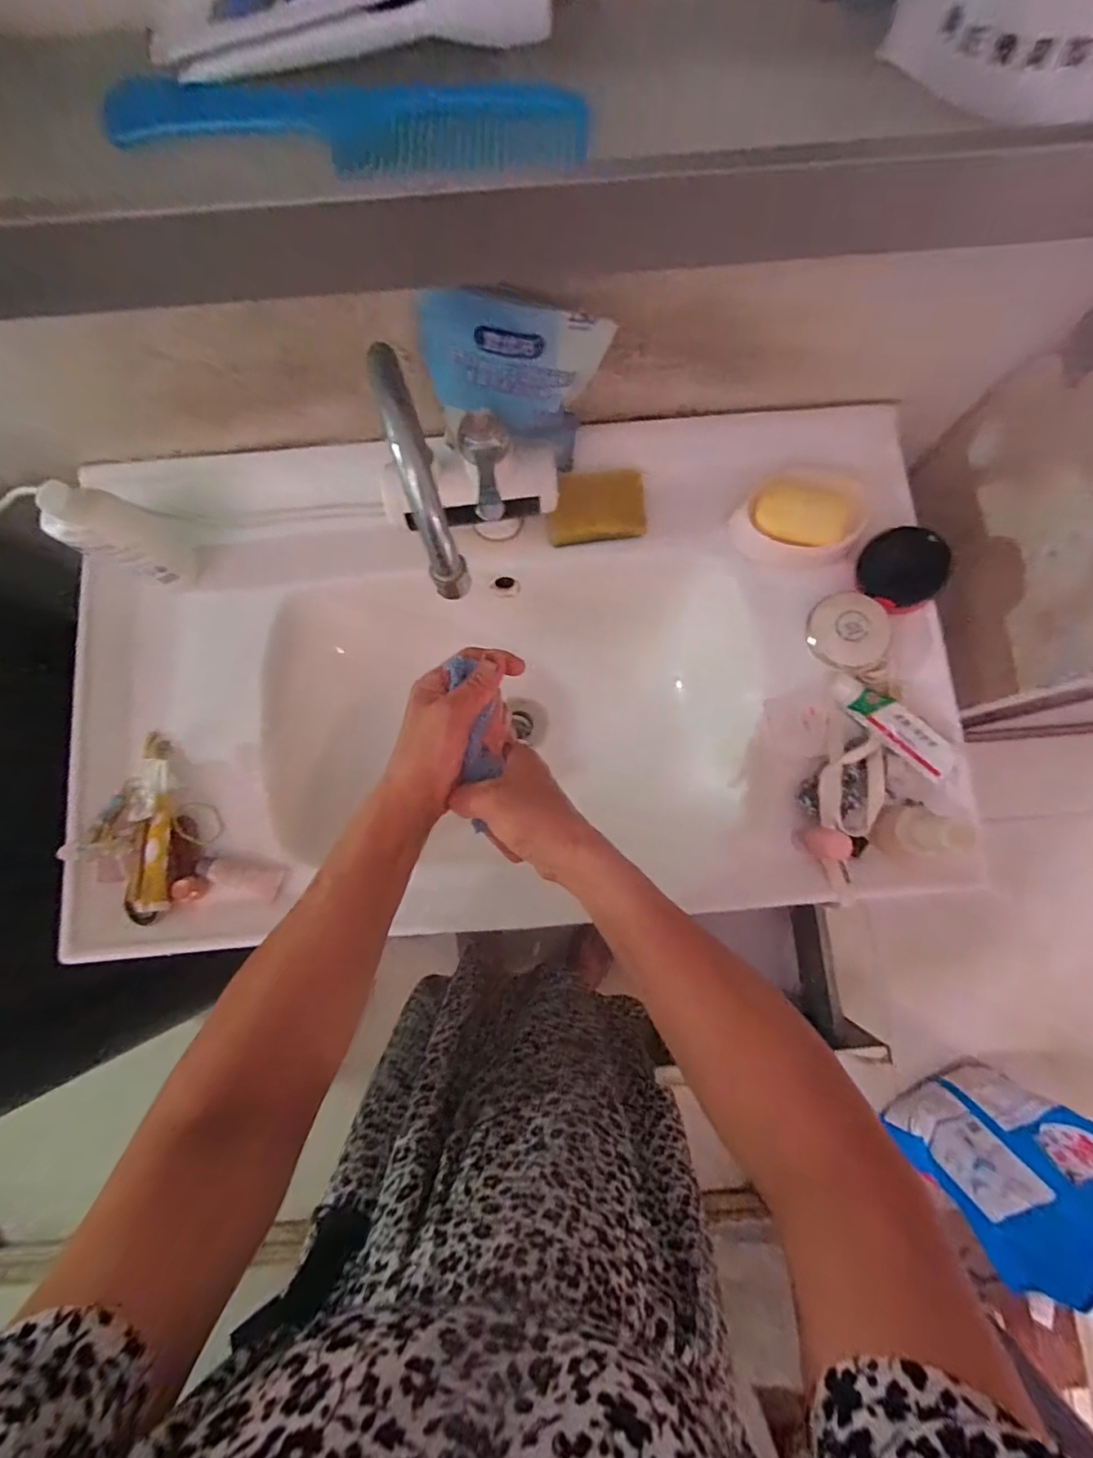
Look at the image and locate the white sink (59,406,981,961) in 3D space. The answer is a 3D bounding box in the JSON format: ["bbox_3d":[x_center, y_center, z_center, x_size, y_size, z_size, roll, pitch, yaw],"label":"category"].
[{"bbox_3d":[-0.036,-0.058,0.589,0.797,0.179,0.491,-5,80,0],"label":"white sink"}]

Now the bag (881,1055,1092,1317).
[{"bbox_3d":[0.796,0.724,0.957,0.298,0.326,0.126,-38,82,-6],"label":"bag"}]

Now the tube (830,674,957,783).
[{"bbox_3d":[0.314,-0.004,0.515,0.037,0.027,0.117,-44,82,-7],"label":"tube"}]

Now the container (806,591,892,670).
[{"bbox_3d":[0.280,-0.091,0.519,0.069,0.015,0.069,1,92,13],"label":"container"}]

